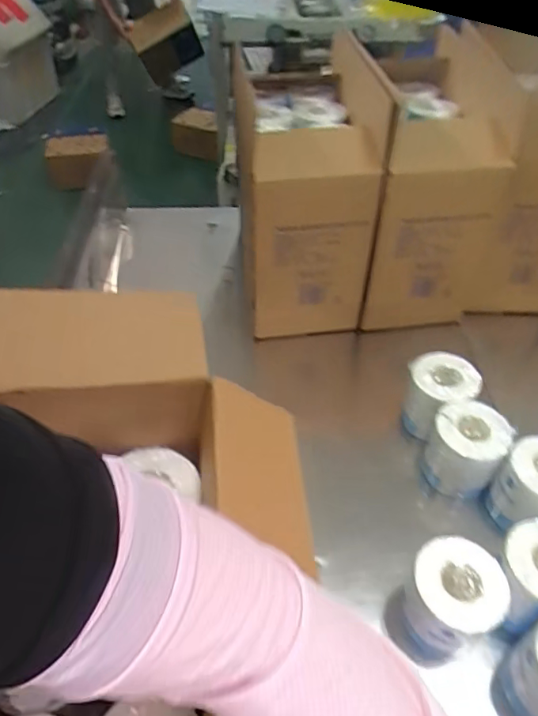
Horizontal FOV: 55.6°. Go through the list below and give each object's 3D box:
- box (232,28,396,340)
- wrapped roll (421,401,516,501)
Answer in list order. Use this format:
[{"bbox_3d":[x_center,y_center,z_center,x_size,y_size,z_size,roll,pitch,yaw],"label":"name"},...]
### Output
[{"bbox_3d":[0.055,-0.316,0.988,0.199,0.362,0.394,-3,46,-5],"label":"box"},{"bbox_3d":[0.282,0.134,0.744,0.094,0.121,0.096,1,46,-1],"label":"wrapped roll"}]

